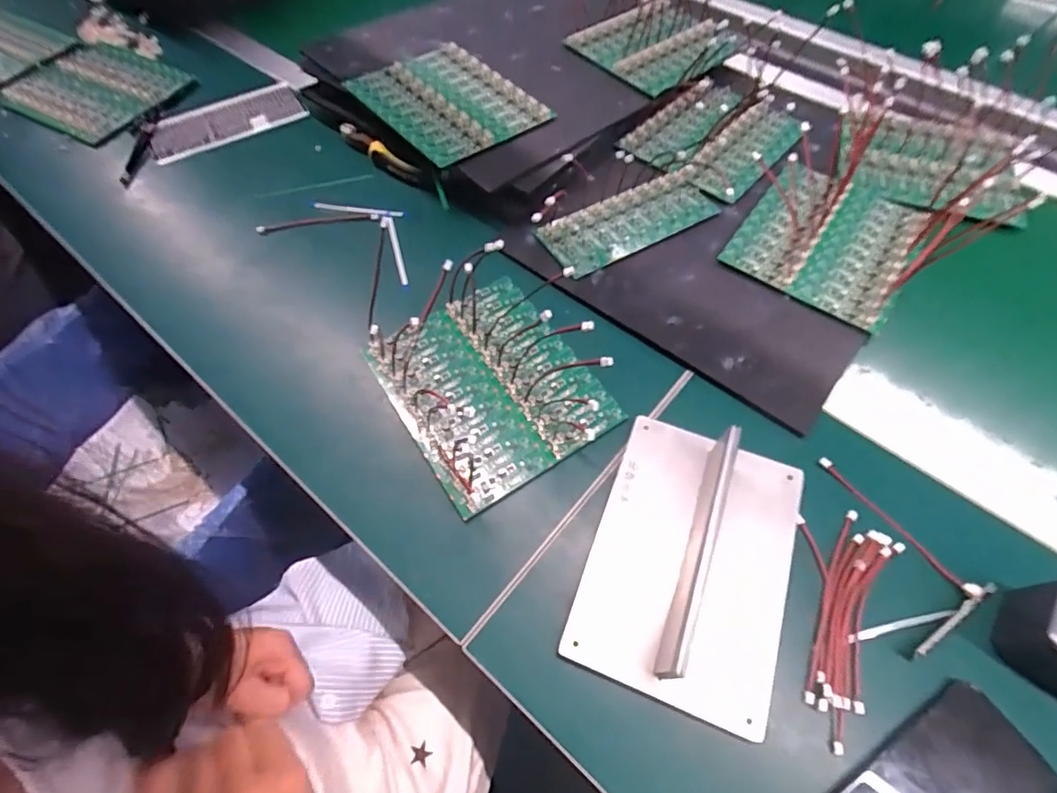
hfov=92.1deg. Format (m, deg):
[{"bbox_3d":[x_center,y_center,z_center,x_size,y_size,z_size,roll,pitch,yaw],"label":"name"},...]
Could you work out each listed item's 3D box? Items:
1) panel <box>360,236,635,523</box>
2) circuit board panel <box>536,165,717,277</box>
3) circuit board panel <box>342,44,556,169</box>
[{"bbox_3d":[-0.036,-0.025,0.470,0.177,0.028,0.213,-29,64,-17],"label":"panel"},{"bbox_3d":[0.112,-0.194,0.561,0.198,0.011,0.077,-26,63,-15],"label":"circuit board panel"},{"bbox_3d":[-0.096,-0.346,0.594,0.150,0.023,0.198,-41,72,-19],"label":"circuit board panel"}]

